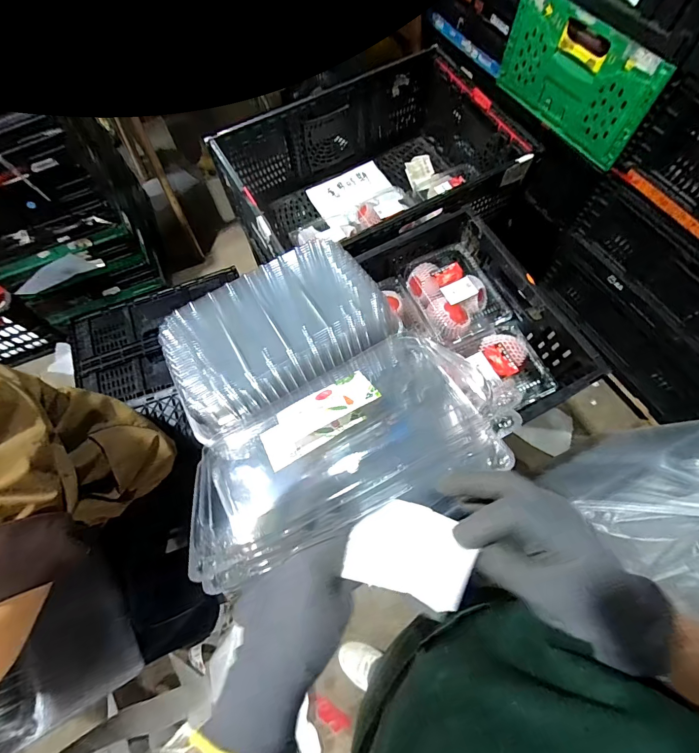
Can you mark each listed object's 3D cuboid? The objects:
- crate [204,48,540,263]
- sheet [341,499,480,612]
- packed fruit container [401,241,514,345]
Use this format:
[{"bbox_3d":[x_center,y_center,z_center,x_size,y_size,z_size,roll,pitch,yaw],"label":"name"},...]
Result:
[{"bbox_3d":[0.061,-0.467,0.903,0.627,0.227,0.449,-30,71,-10],"label":"crate"},{"bbox_3d":[0.044,0.125,0.277,0.089,0.007,0.066,1,41,32],"label":"sheet"},{"bbox_3d":[0.205,-0.159,0.743,0.149,0.072,0.183,-24,70,-7],"label":"packed fruit container"}]

